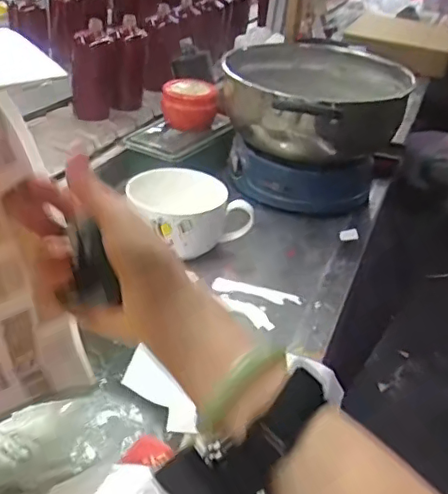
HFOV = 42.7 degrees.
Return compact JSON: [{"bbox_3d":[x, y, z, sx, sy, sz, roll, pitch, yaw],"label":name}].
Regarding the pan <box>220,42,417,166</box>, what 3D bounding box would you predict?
[{"bbox_3d":[0.162,-0.255,1.020,0.296,0.137,0.307,20,34,14],"label":"pan"}]

